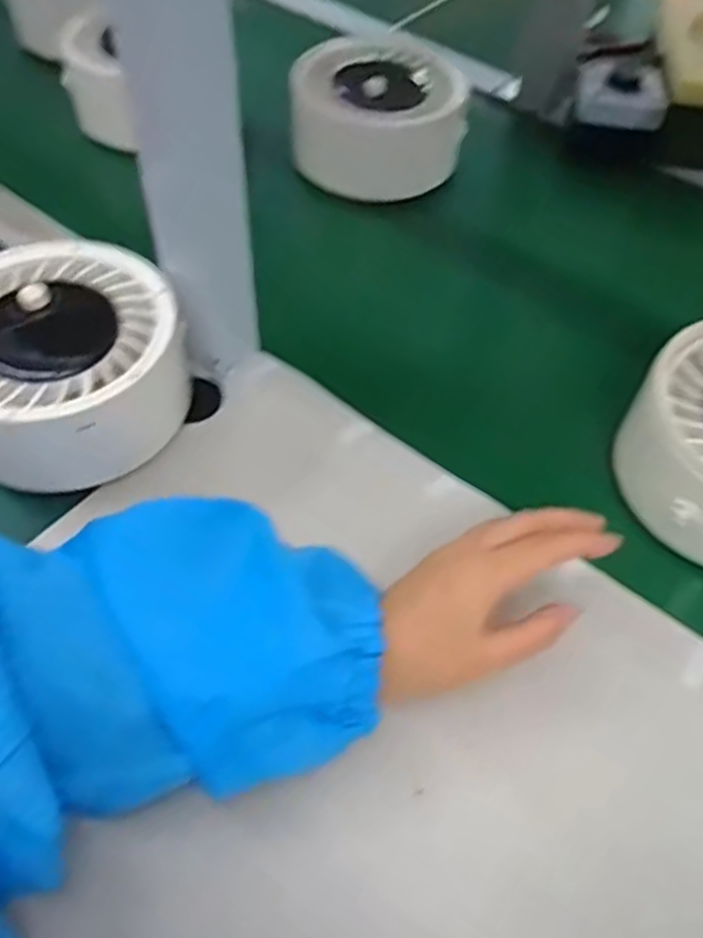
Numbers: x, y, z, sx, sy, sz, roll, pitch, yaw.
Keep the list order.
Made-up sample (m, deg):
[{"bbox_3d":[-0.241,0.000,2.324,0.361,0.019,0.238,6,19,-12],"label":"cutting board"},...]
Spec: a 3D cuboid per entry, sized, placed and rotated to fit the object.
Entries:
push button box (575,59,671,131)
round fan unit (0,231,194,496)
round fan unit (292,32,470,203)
[{"bbox_3d":[0.234,-0.324,0.640,0.074,0.029,0.063,15,55,8],"label":"push button box"},{"bbox_3d":[-0.168,-0.065,0.435,0.134,0.063,0.143,1,54,-2],"label":"round fan unit"},{"bbox_3d":[0.019,-0.294,0.631,0.136,0.086,0.127,1,54,-2],"label":"round fan unit"}]

